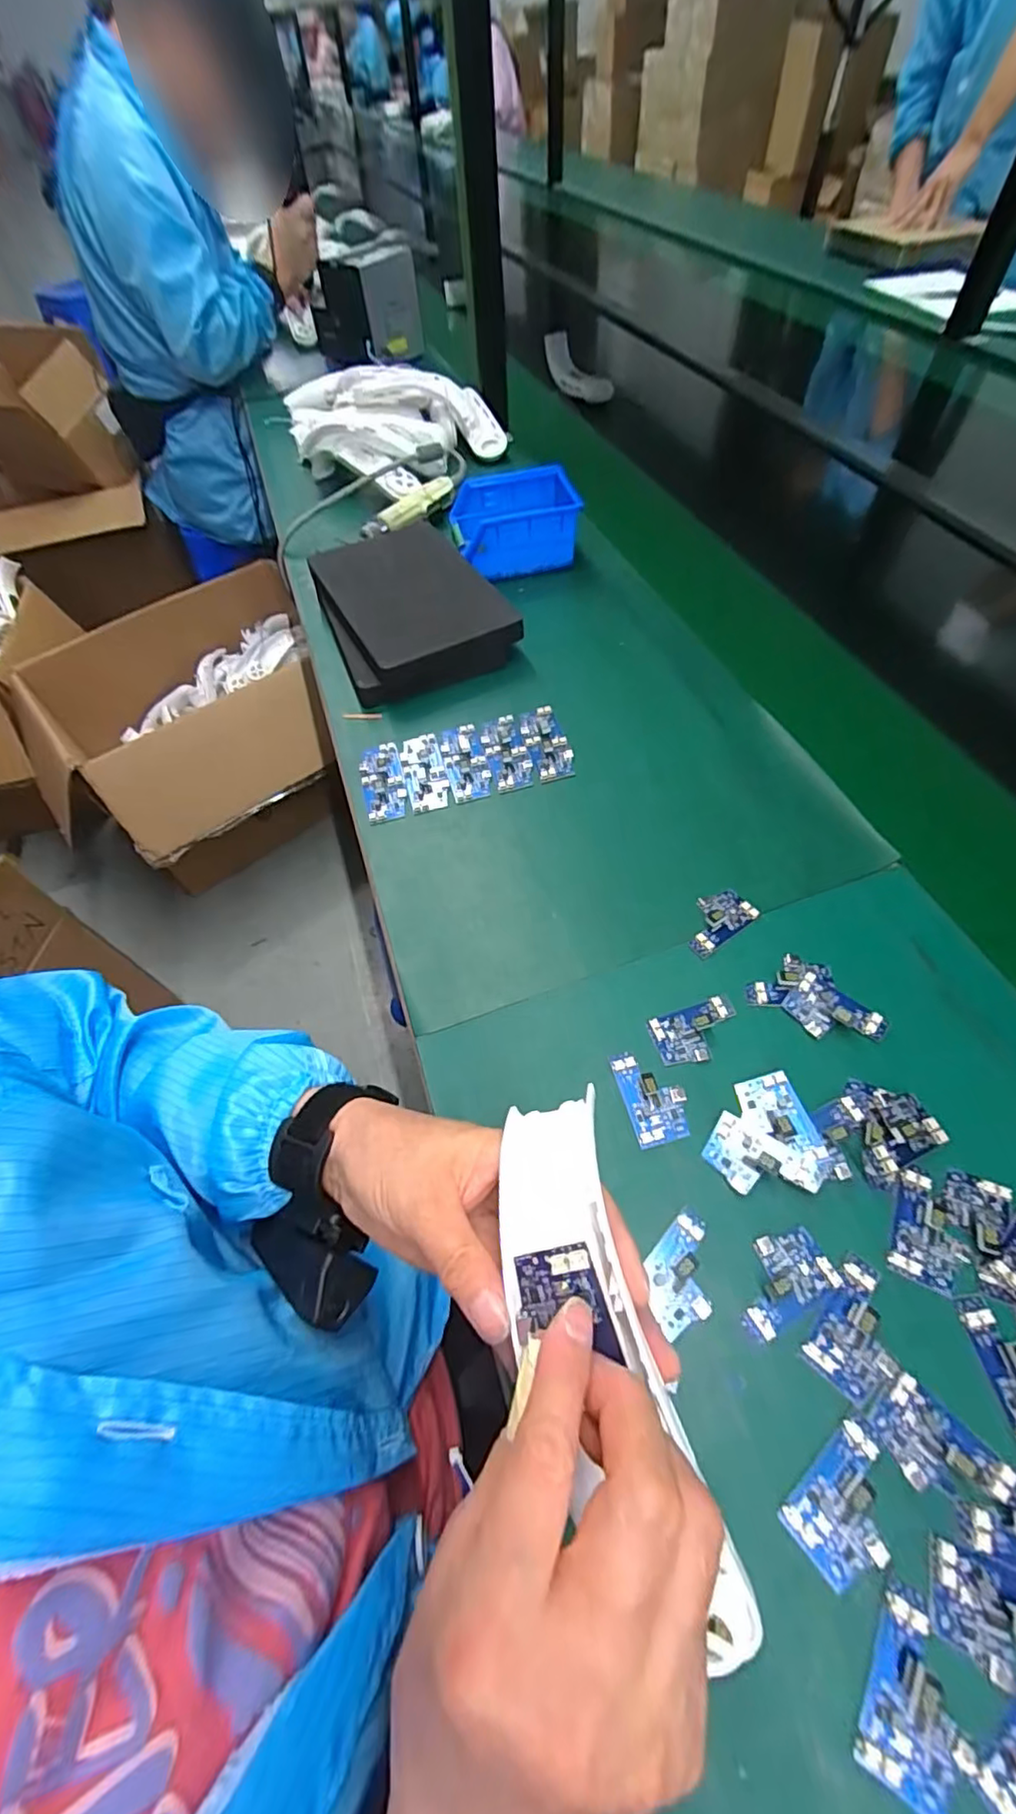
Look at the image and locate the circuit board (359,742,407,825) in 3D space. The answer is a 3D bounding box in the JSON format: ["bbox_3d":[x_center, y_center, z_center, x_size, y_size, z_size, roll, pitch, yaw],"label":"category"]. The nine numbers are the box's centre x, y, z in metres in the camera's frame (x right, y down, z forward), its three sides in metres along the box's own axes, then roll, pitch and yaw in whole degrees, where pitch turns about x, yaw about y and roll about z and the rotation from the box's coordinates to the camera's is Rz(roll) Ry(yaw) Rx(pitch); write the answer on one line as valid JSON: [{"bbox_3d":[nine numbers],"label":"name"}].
[{"bbox_3d":[-0.112,-0.112,0.529,0.036,0.006,0.090,-13,57,-4],"label":"circuit board"}]

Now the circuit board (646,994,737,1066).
[{"bbox_3d":[0.125,0.081,0.387,0.059,0.004,0.036,-18,58,-7],"label":"circuit board"}]

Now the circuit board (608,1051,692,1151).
[{"bbox_3d":[0.090,0.115,0.365,0.036,0.011,0.058,-15,57,-5],"label":"circuit board"}]

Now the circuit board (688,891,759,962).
[{"bbox_3d":[0.152,0.010,0.433,0.059,0.005,0.035,-34,61,-16],"label":"circuit board"}]

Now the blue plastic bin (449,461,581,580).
[{"bbox_3d":[0.007,-0.453,0.702,0.139,0.073,0.118,-13,57,-3],"label":"blue plastic bin"}]

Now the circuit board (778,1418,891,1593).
[{"bbox_3d":[0.153,0.267,0.263,0.055,0.010,0.036,-36,62,-18],"label":"circuit board"}]

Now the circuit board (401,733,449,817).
[{"bbox_3d":[-0.075,-0.121,0.530,0.036,0.005,0.088,-14,57,-5],"label":"circuit board"}]

